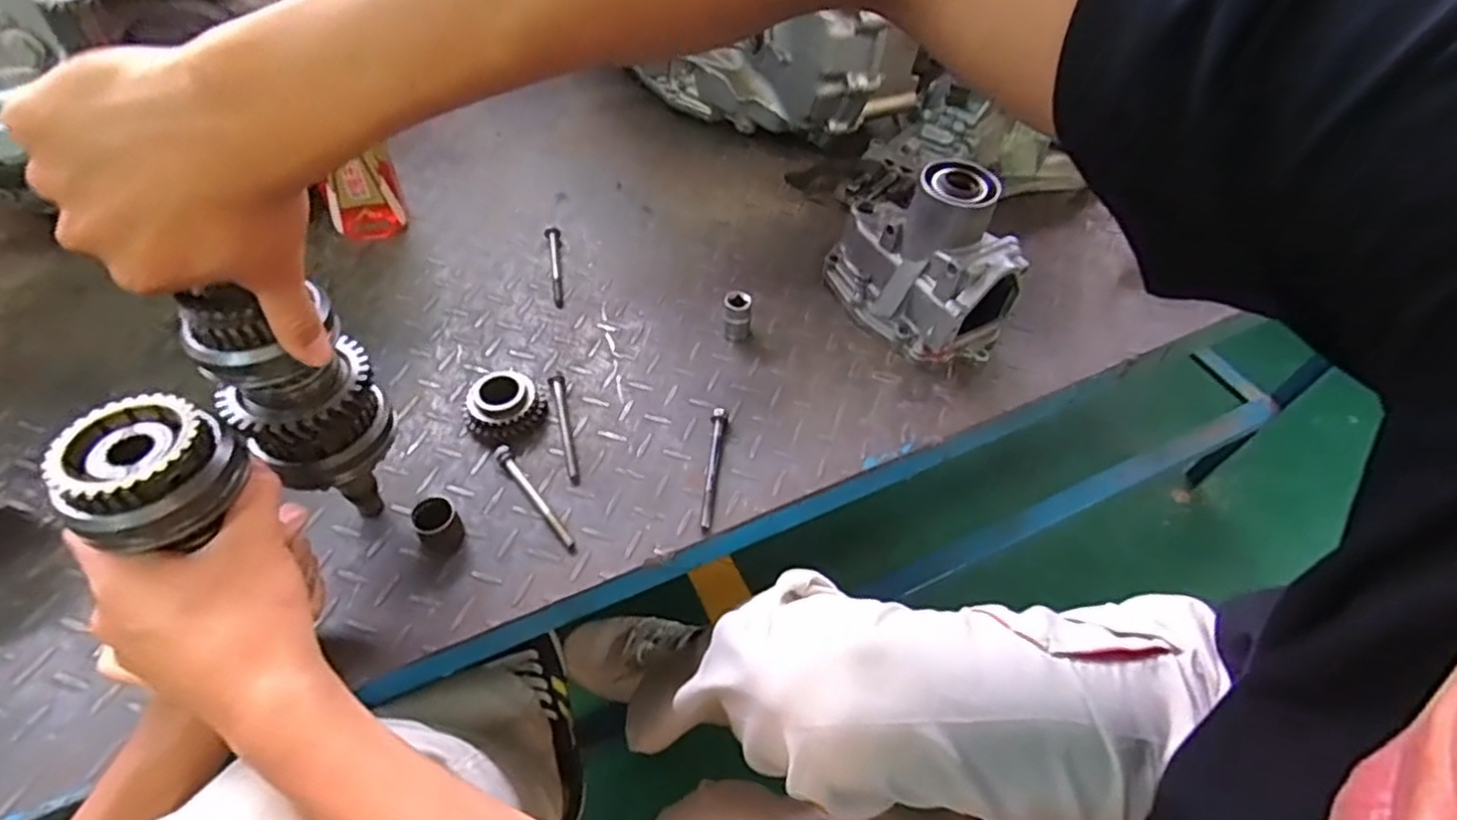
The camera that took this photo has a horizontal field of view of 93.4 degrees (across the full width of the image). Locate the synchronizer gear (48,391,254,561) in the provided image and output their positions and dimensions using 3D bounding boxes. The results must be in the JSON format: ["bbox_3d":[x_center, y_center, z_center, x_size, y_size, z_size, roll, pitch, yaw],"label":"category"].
[{"bbox_3d":[-0.263,0.029,0.311,0.052,0.041,0.063,6,53,0],"label":"synchronizer gear"}]

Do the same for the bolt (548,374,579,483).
[{"bbox_3d":[-0.129,0.013,0.540,0.012,0.007,0.104,-10,54,-12],"label":"bolt"}]

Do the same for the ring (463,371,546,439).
[{"bbox_3d":[-0.176,-0.005,0.545,0.051,0.031,0.057,18,54,9],"label":"ring"}]

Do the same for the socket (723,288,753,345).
[{"bbox_3d":[0.007,-0.081,0.608,0.023,0.043,0.025,1,53,-2],"label":"socket"}]

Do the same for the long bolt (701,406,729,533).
[{"bbox_3d":[-0.011,0.042,0.526,0.012,0.013,0.111,6,53,1],"label":"long bolt"}]

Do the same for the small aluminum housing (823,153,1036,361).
[{"bbox_3d":[0.167,-0.135,0.600,0.088,0.138,0.171,-32,61,-24],"label":"small aluminum housing"}]

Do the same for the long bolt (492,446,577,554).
[{"bbox_3d":[-0.141,0.064,0.497,0.012,0.008,0.103,-30,61,-24],"label":"long bolt"}]

